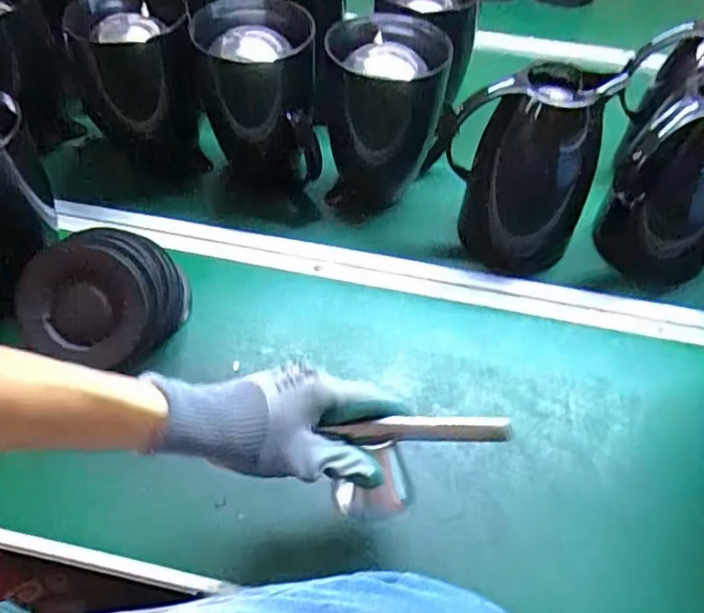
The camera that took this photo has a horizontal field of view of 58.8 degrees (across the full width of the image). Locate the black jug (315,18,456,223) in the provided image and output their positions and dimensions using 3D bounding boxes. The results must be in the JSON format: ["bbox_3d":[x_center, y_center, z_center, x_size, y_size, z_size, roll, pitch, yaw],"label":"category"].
[{"bbox_3d":[0.029,-0.210,0.716,0.141,0.209,0.113,7,50,2],"label":"black jug"}]

